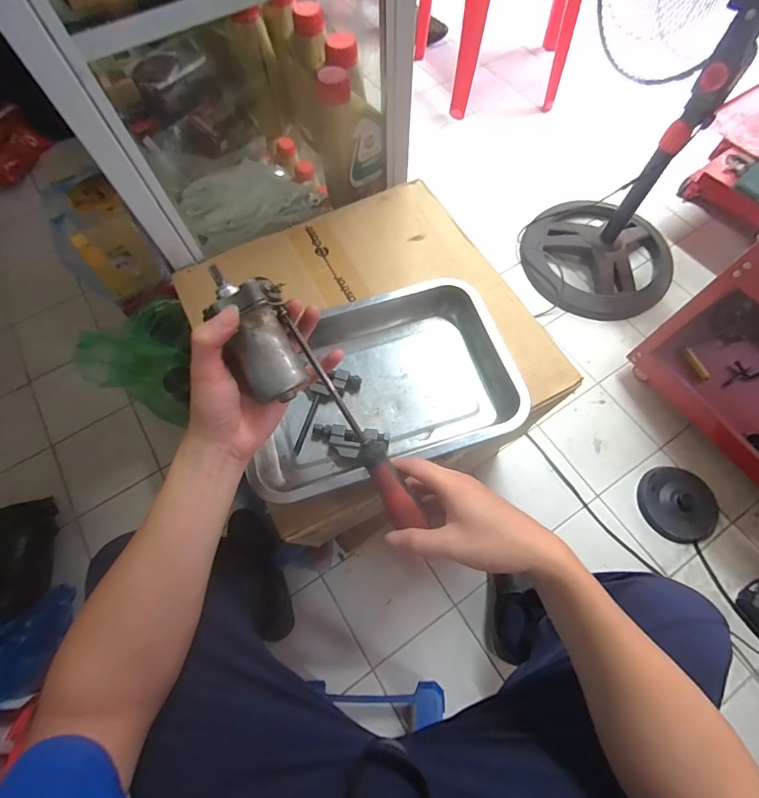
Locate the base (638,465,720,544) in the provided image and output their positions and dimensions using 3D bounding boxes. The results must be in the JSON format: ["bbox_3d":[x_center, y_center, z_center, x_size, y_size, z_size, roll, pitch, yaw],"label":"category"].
[{"bbox_3d":[0.670,0.229,0.870,0.173,0.033,0.158,0,67,1],"label":"base"}]

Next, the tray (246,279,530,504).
[{"bbox_3d":[0.000,-0.017,0.469,0.300,0.053,0.216,-15,68,-6],"label":"tray"}]

